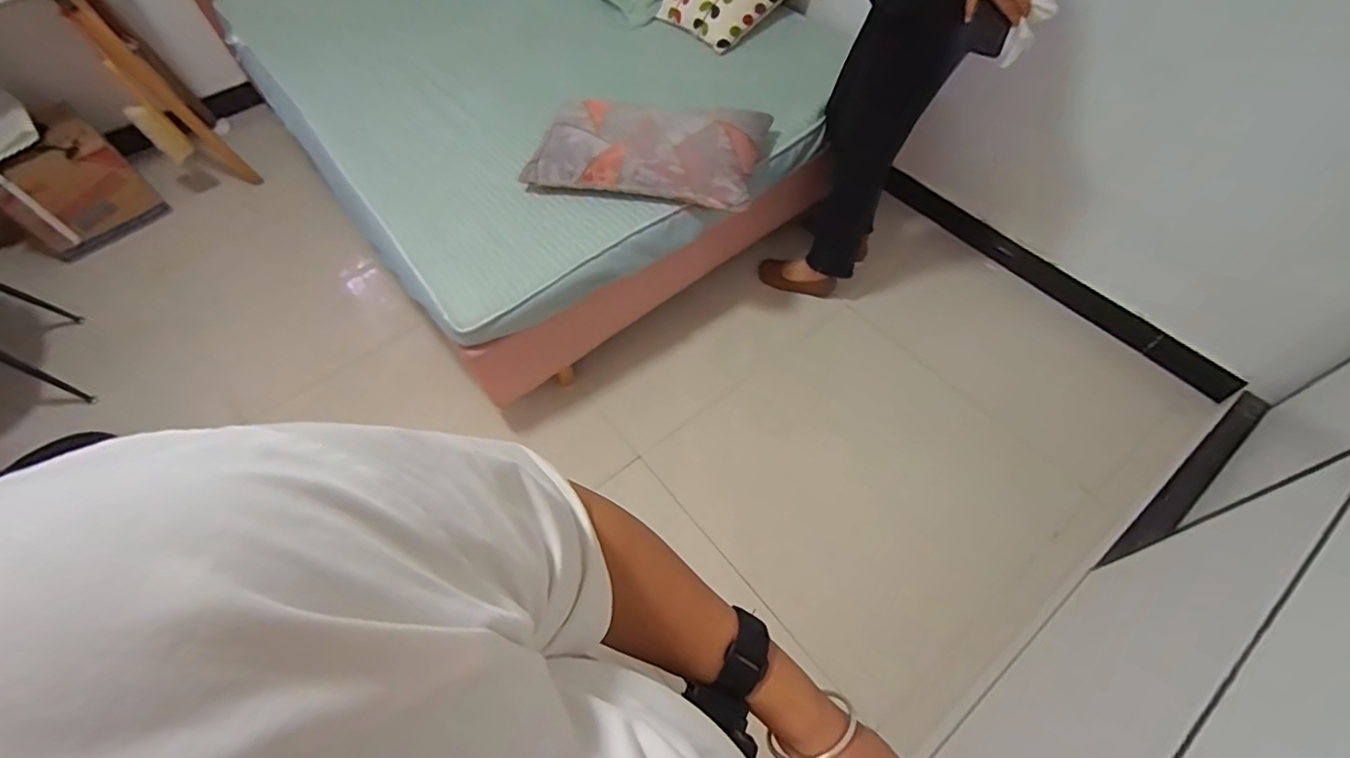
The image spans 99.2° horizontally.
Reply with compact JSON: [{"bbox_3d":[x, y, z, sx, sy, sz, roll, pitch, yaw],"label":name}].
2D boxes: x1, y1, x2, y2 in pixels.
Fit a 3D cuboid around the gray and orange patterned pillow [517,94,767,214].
[{"bbox_3d":[-0.076,-0.589,1.483,0.609,0.118,0.310,7,57,8],"label":"gray and orange patterned pillow"}]

